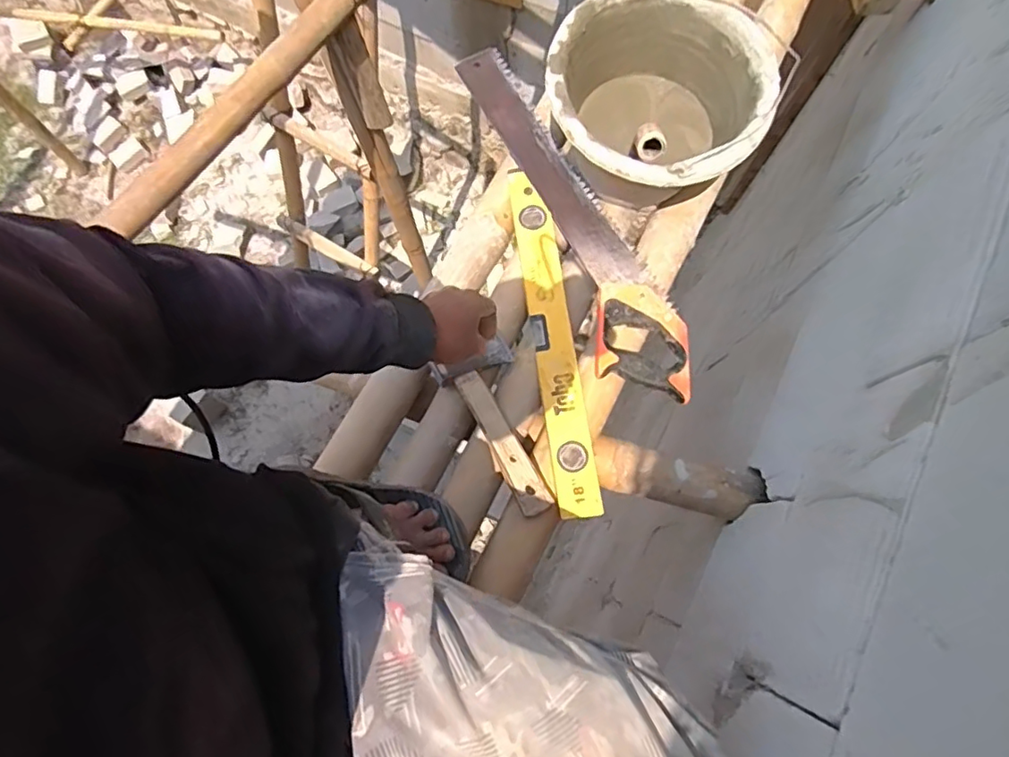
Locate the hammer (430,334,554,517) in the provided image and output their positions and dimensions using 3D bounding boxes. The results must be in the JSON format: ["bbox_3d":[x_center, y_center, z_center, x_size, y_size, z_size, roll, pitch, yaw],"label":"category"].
[{"bbox_3d":[-0.002,0.064,0.711,0.093,0.027,0.209,-23,74,-6],"label":"hammer"}]

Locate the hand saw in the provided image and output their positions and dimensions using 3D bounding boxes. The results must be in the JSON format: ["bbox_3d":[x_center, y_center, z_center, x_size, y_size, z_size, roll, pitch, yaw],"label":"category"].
[{"bbox_3d":[0.092,-0.222,0.771,0.115,0.030,0.549,-20,75,-5],"label":"hand saw"}]

